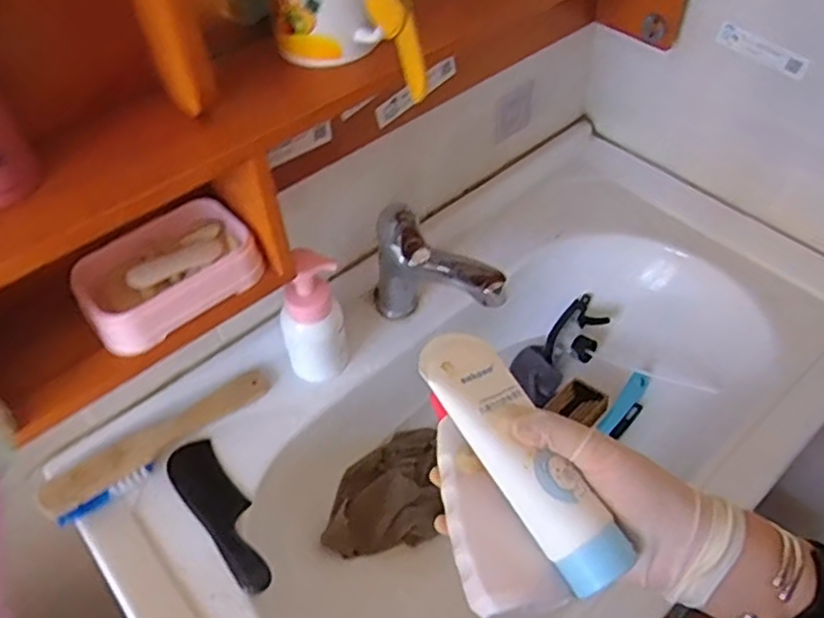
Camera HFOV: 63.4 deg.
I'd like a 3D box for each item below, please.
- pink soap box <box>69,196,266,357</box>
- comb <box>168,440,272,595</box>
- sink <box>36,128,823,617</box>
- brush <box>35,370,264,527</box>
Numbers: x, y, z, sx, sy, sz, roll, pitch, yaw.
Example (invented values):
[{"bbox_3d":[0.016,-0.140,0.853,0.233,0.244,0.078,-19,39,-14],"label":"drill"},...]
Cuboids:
[{"bbox_3d":[-0.197,-0.033,0.537,0.137,0.030,0.100,-32,55,-21],"label":"pink soap box"},{"bbox_3d":[-0.179,0.192,0.631,0.047,0.007,0.168,-32,55,-22],"label":"comb"},{"bbox_3d":[0.107,0.126,0.755,0.818,0.172,0.480,-35,56,-23],"label":"sink"},{"bbox_3d":[-0.247,0.130,0.667,0.226,0.052,0.033,-37,57,-24],"label":"brush"}]

